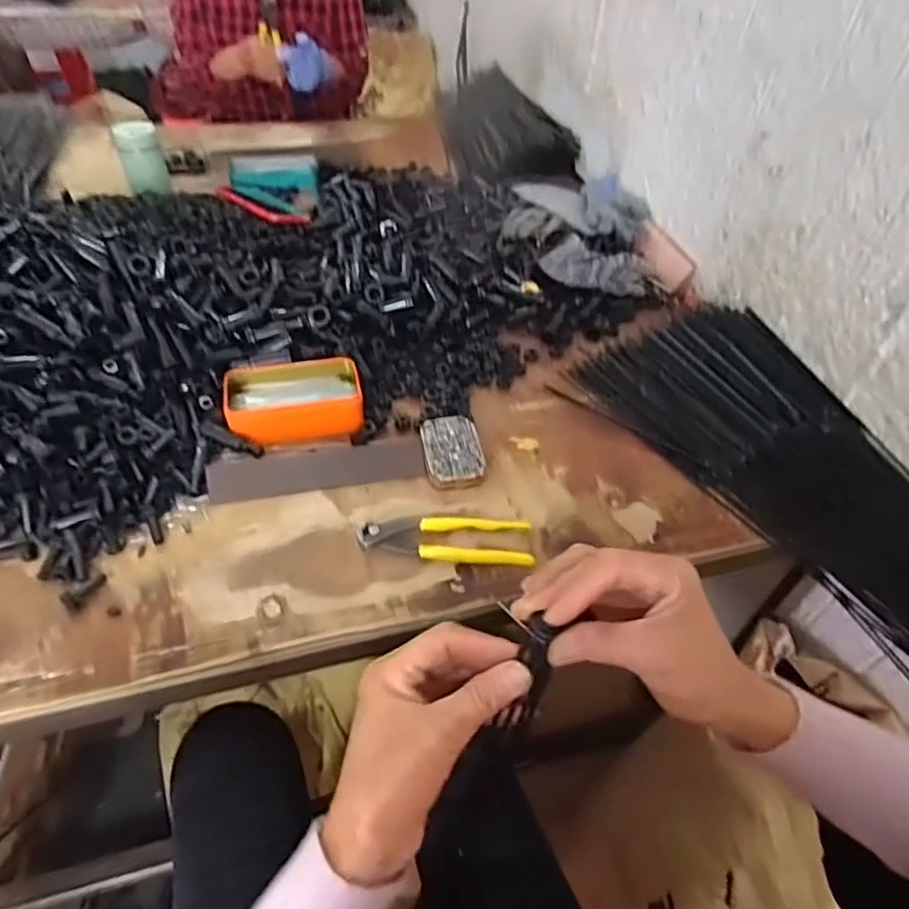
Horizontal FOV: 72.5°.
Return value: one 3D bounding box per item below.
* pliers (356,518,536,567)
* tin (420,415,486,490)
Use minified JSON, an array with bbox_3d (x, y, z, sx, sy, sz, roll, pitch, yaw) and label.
[{"bbox_3d":[-0.009,0.081,0.601,0.164,0.013,0.048,5,49,0],"label":"pliers"},{"bbox_3d":[-0.002,-0.004,0.664,0.061,0.017,0.087,-6,50,-10],"label":"tin"}]

